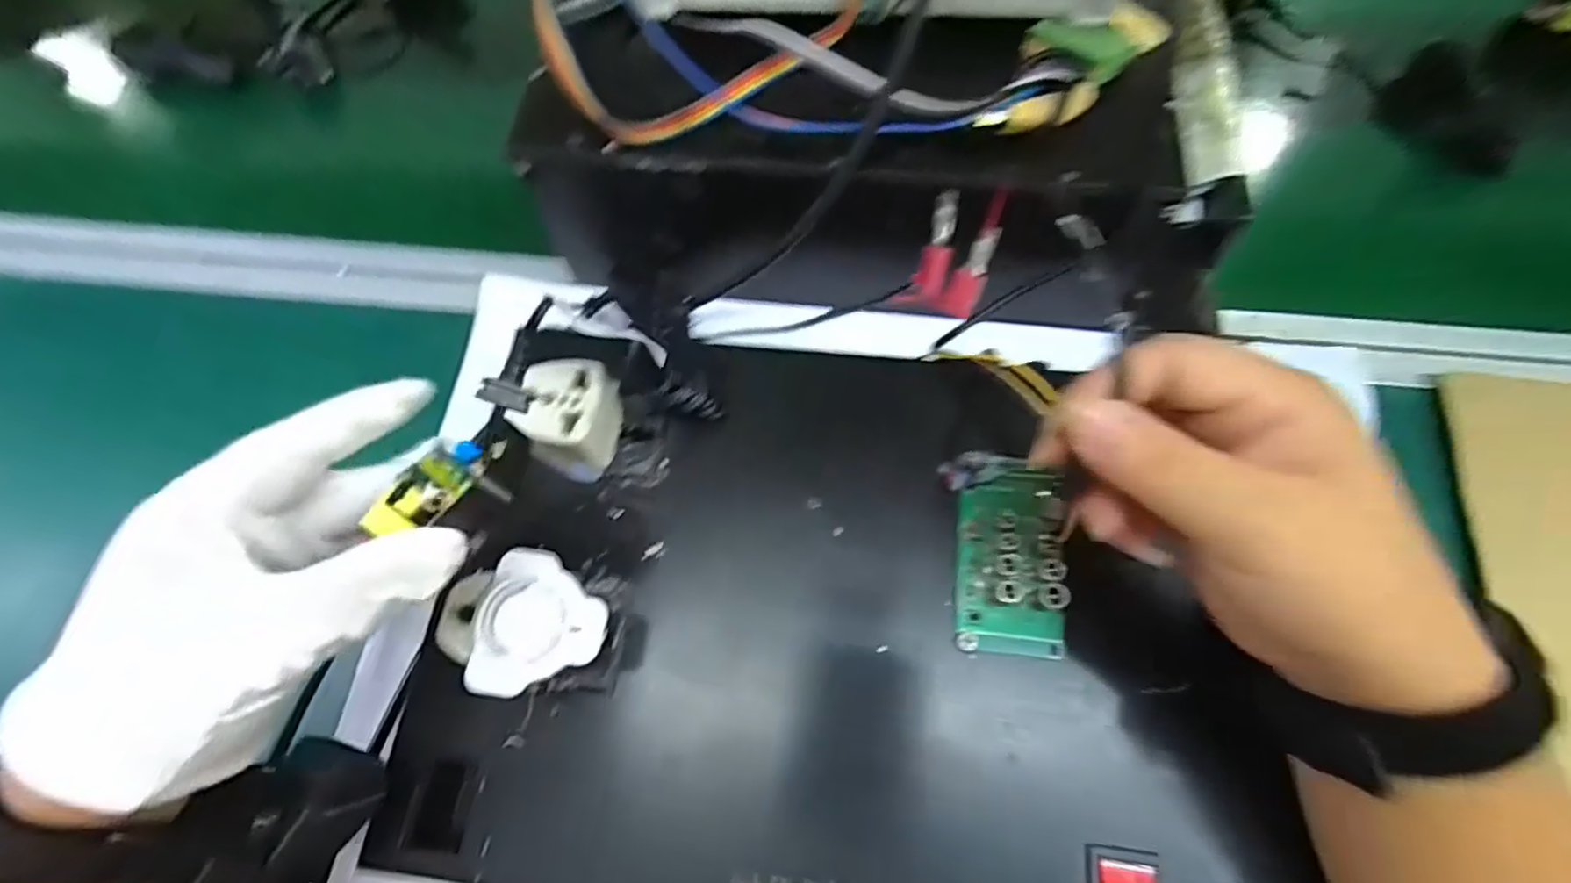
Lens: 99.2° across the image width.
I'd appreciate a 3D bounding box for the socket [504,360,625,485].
[{"bbox_3d":[-0.090,-0.010,0.283,0.033,0.034,0.043,9,68,7],"label":"socket"}]

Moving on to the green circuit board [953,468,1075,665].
[{"bbox_3d":[0.090,0.046,0.264,0.041,0.018,0.072,7,68,6],"label":"green circuit board"}]

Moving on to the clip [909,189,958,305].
[{"bbox_3d":[0.053,-0.067,0.232,0.011,0.037,0.007,12,24,8],"label":"clip"}]

